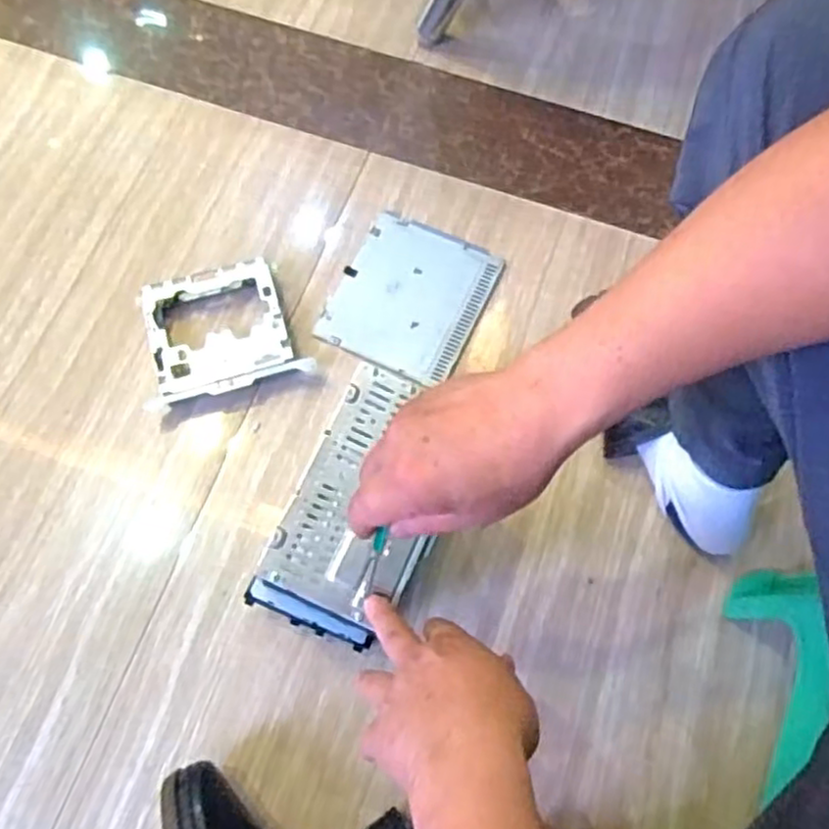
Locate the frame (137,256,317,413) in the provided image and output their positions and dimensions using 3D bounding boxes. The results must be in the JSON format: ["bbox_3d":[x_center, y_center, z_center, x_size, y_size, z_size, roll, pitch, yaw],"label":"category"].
[{"bbox_3d":[-0.205,-0.086,0.761,0.162,0.035,0.139,-15,72,-6],"label":"frame"}]

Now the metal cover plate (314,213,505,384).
[{"bbox_3d":[-0.005,-0.131,0.794,0.156,0.007,0.178,24,72,7],"label":"metal cover plate"}]

